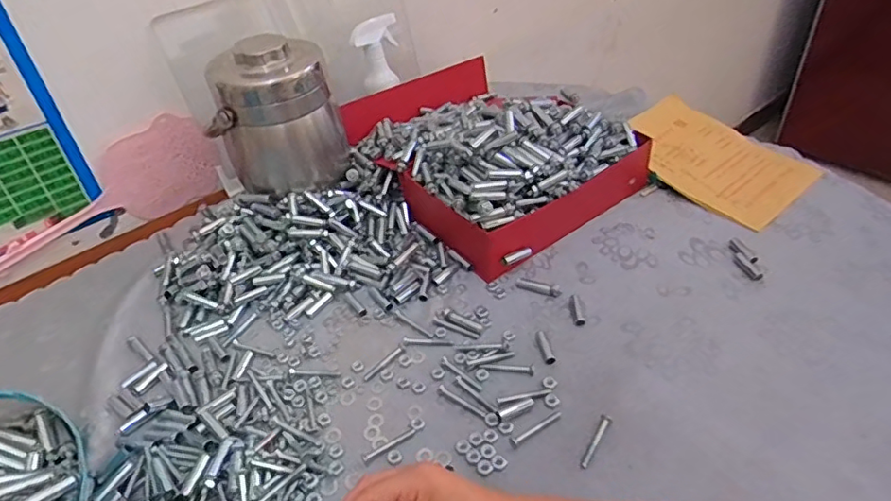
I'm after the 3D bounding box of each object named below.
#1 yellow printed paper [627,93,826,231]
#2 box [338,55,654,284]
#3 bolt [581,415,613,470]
[{"bbox_3d":[0.394,-0.147,0.823,0.182,0.048,0.257,-30,48,-25],"label":"yellow printed paper"},{"bbox_3d":[0.050,-0.175,0.814,0.298,0.132,0.401,-30,47,-25],"label":"box"},{"bbox_3d":[0.139,0.174,0.511,0.010,0.007,0.055,20,48,25],"label":"bolt"}]

